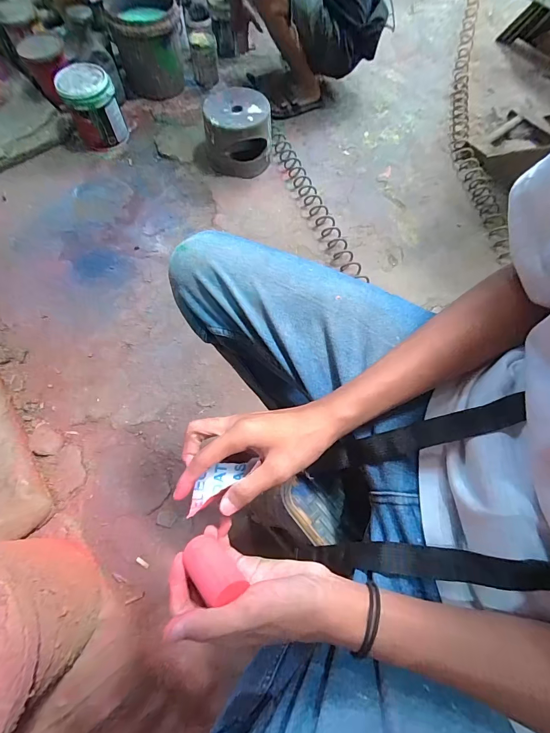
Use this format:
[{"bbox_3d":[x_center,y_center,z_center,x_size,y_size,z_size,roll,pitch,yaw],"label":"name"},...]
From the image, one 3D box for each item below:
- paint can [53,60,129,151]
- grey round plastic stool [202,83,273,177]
[{"bbox_3d":[-0.681,-0.974,1.300,0.186,0.217,0.194,1,67,-1],"label":"paint can"},{"bbox_3d":[-0.138,-0.860,1.278,0.228,0.182,0.245,1,67,-1],"label":"grey round plastic stool"}]

